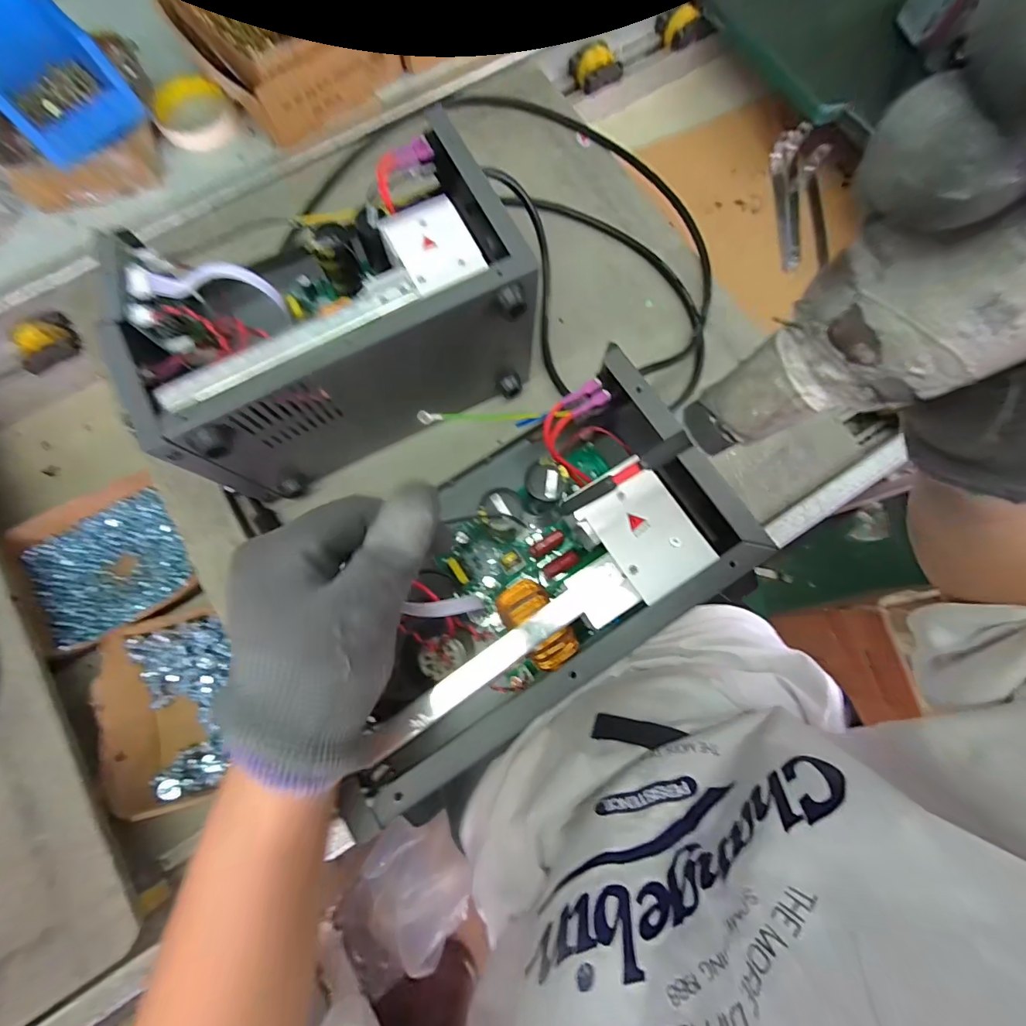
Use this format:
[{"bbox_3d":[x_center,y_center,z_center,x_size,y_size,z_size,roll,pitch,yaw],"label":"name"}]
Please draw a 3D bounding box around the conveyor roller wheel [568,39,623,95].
[{"bbox_3d":[0.107,-0.577,0.591,0.056,0.025,0.054,-29,79,-6],"label":"conveyor roller wheel"}]

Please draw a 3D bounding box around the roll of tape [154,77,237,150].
[{"bbox_3d":[-0.364,-0.455,0.518,0.080,0.018,0.093,-34,80,-7],"label":"roll of tape"}]

